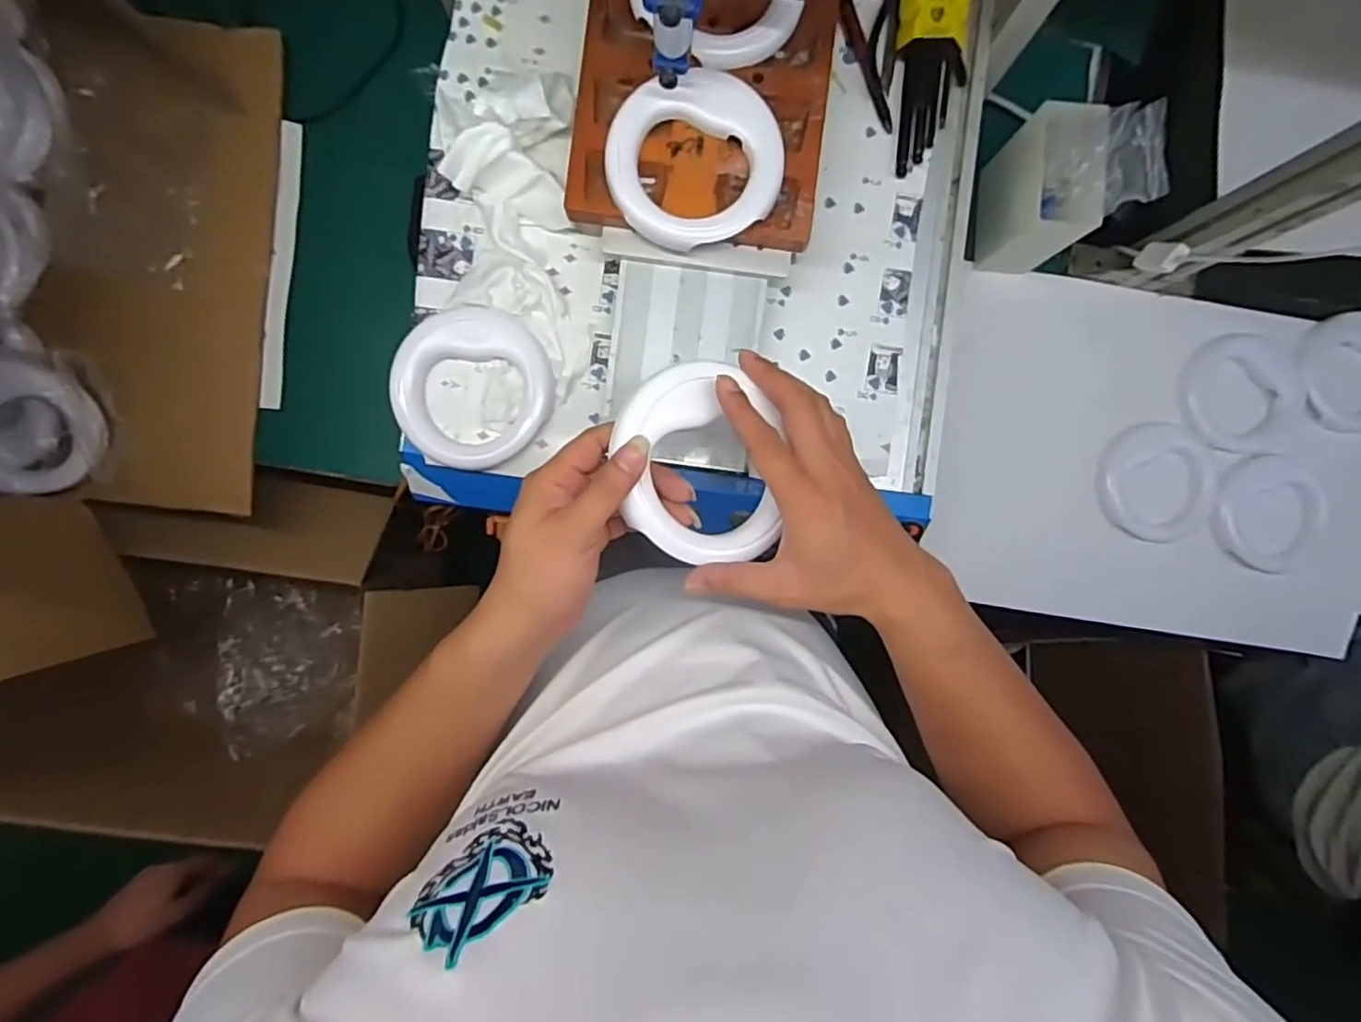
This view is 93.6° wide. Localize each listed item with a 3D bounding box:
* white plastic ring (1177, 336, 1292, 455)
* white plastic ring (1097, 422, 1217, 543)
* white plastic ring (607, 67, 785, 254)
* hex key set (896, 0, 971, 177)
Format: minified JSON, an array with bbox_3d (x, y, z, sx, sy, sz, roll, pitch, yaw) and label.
[{"bbox_3d":[0.620,-0.131,0.711,0.122,0.018,0.131,0,92,-2],"label":"white plastic ring"},{"bbox_3d":[0.539,-0.032,0.724,0.122,0.017,0.133,0,92,-2],"label":"white plastic ring"},{"bbox_3d":[0.010,-0.266,0.484,0.133,0.014,0.124,-18,97,1],"label":"white plastic ring"},{"bbox_3d":[0.211,-0.377,0.534,0.067,0.037,0.178,10,92,-2],"label":"hex key set"}]

